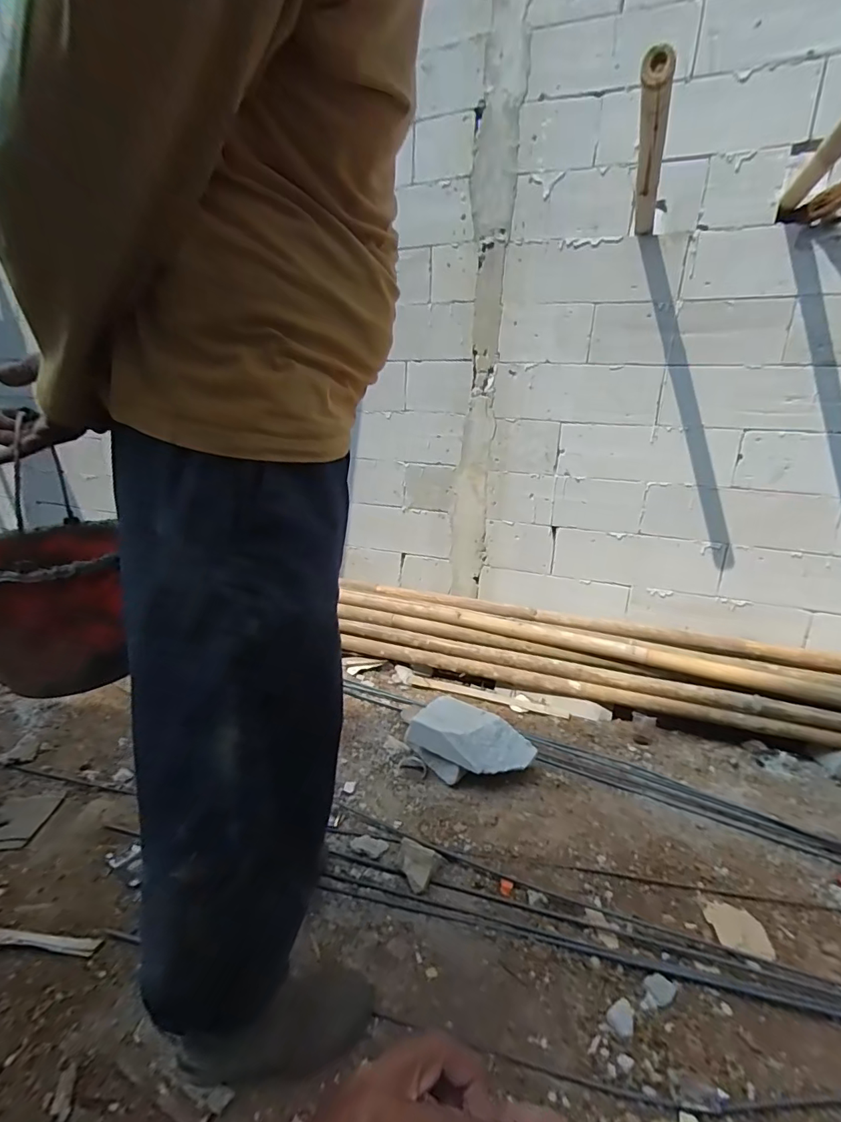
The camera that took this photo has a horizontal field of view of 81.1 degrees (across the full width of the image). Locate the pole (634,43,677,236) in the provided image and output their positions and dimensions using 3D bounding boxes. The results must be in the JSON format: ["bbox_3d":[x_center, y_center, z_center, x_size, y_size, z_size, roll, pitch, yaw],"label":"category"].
[{"bbox_3d":[0.613,-1.063,1.319,0.068,0.075,0.746,9,16,21],"label":"pole"}]

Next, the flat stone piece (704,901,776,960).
[{"bbox_3d":[0.635,0.736,0.984,0.102,0.010,0.098,5,15,7],"label":"flat stone piece"}]

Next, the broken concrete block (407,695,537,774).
[{"bbox_3d":[0.142,0.488,1.378,0.327,0.100,0.173,11,17,28],"label":"broken concrete block"}]

